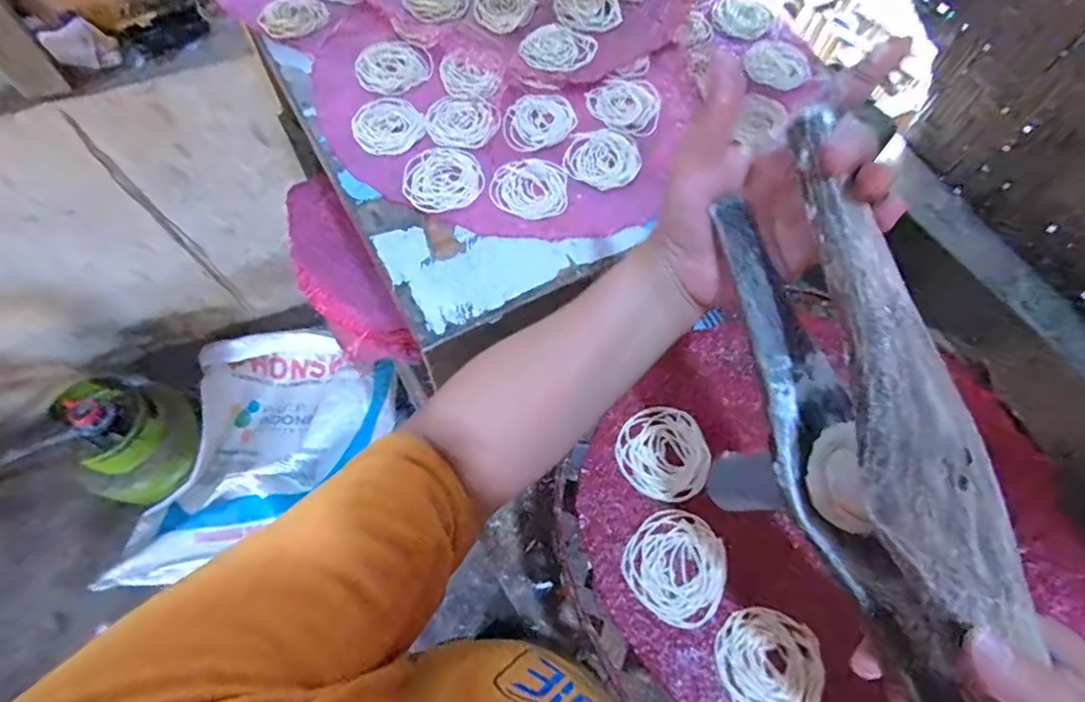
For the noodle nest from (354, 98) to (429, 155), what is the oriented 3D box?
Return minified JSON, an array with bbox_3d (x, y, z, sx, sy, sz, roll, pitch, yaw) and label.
[{"bbox_3d":[-0.147,-0.214,0.508,0.063,0.007,0.069,1,64,-3],"label":"noodle nest"}]

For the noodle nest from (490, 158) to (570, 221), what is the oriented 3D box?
[{"bbox_3d":[-0.011,-0.149,0.486,0.067,0.004,0.065,4,64,-1],"label":"noodle nest"}]

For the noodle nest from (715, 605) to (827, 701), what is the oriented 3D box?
[{"bbox_3d":[0.152,0.207,0.355,0.068,0.005,0.069,1,64,-3],"label":"noodle nest"}]

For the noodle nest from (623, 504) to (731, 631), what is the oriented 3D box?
[{"bbox_3d":[0.096,0.152,0.382,0.069,0.004,0.070,1,64,-3],"label":"noodle nest"}]

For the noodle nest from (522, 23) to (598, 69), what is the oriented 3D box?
[{"bbox_3d":[0.017,-0.315,0.558,0.078,0.005,0.064,-7,65,-6],"label":"noodle nest"}]

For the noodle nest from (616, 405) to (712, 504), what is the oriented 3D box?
[{"bbox_3d":[0.095,0.078,0.417,0.069,0.006,0.071,1,64,-3],"label":"noodle nest"}]

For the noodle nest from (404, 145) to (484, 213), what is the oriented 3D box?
[{"bbox_3d":[-0.089,-0.158,0.485,0.067,0.005,0.076,-8,65,-7],"label":"noodle nest"}]

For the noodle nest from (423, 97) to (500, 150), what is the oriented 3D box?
[{"bbox_3d":[-0.076,-0.221,0.518,0.068,0.004,0.066,0,64,-3],"label":"noodle nest"}]

